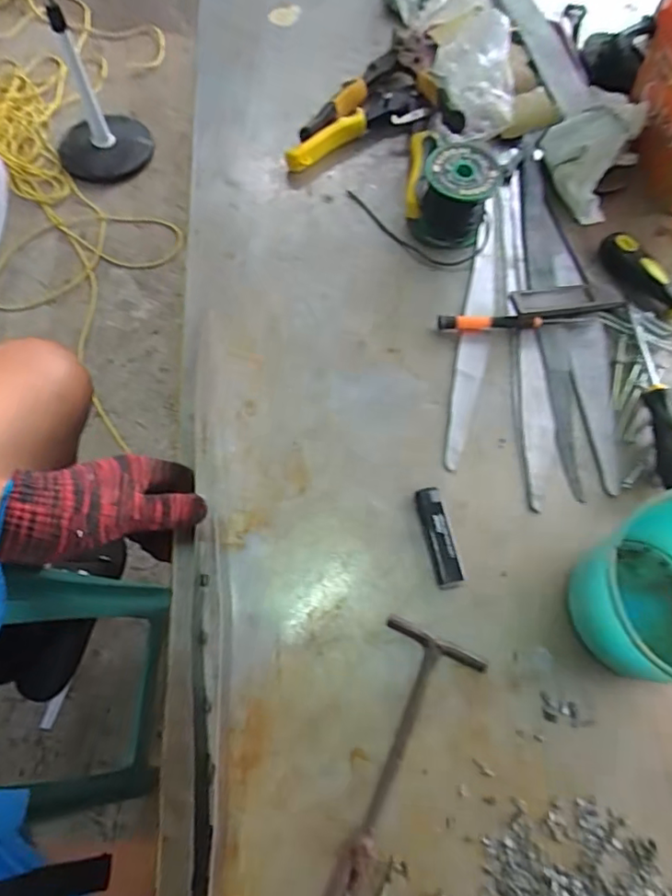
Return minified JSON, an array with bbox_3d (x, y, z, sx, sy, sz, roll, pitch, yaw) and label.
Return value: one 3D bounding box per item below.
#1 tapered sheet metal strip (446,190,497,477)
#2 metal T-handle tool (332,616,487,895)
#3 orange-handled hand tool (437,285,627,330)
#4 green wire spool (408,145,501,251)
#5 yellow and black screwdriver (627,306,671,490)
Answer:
[{"bbox_3d":[0.134,-0.119,0.525,0.028,0.010,0.294,13,68,4],"label":"tapered sheet metal strip"},{"bbox_3d":[0.029,0.233,0.374,0.071,0.018,0.221,25,69,9],"label":"metal T-handle tool"},{"bbox_3d":[0.186,-0.133,0.526,0.176,0.016,0.037,-6,68,-3],"label":"orange-handled hand tool"},{"bbox_3d":[0.116,-0.248,0.548,0.070,0.068,0.071,19,69,7],"label":"green wire spool"},{"bbox_3d":[0.284,-0.051,0.486,0.028,0.034,0.184,1,68,-1],"label":"yellow and black screwdriver"}]

